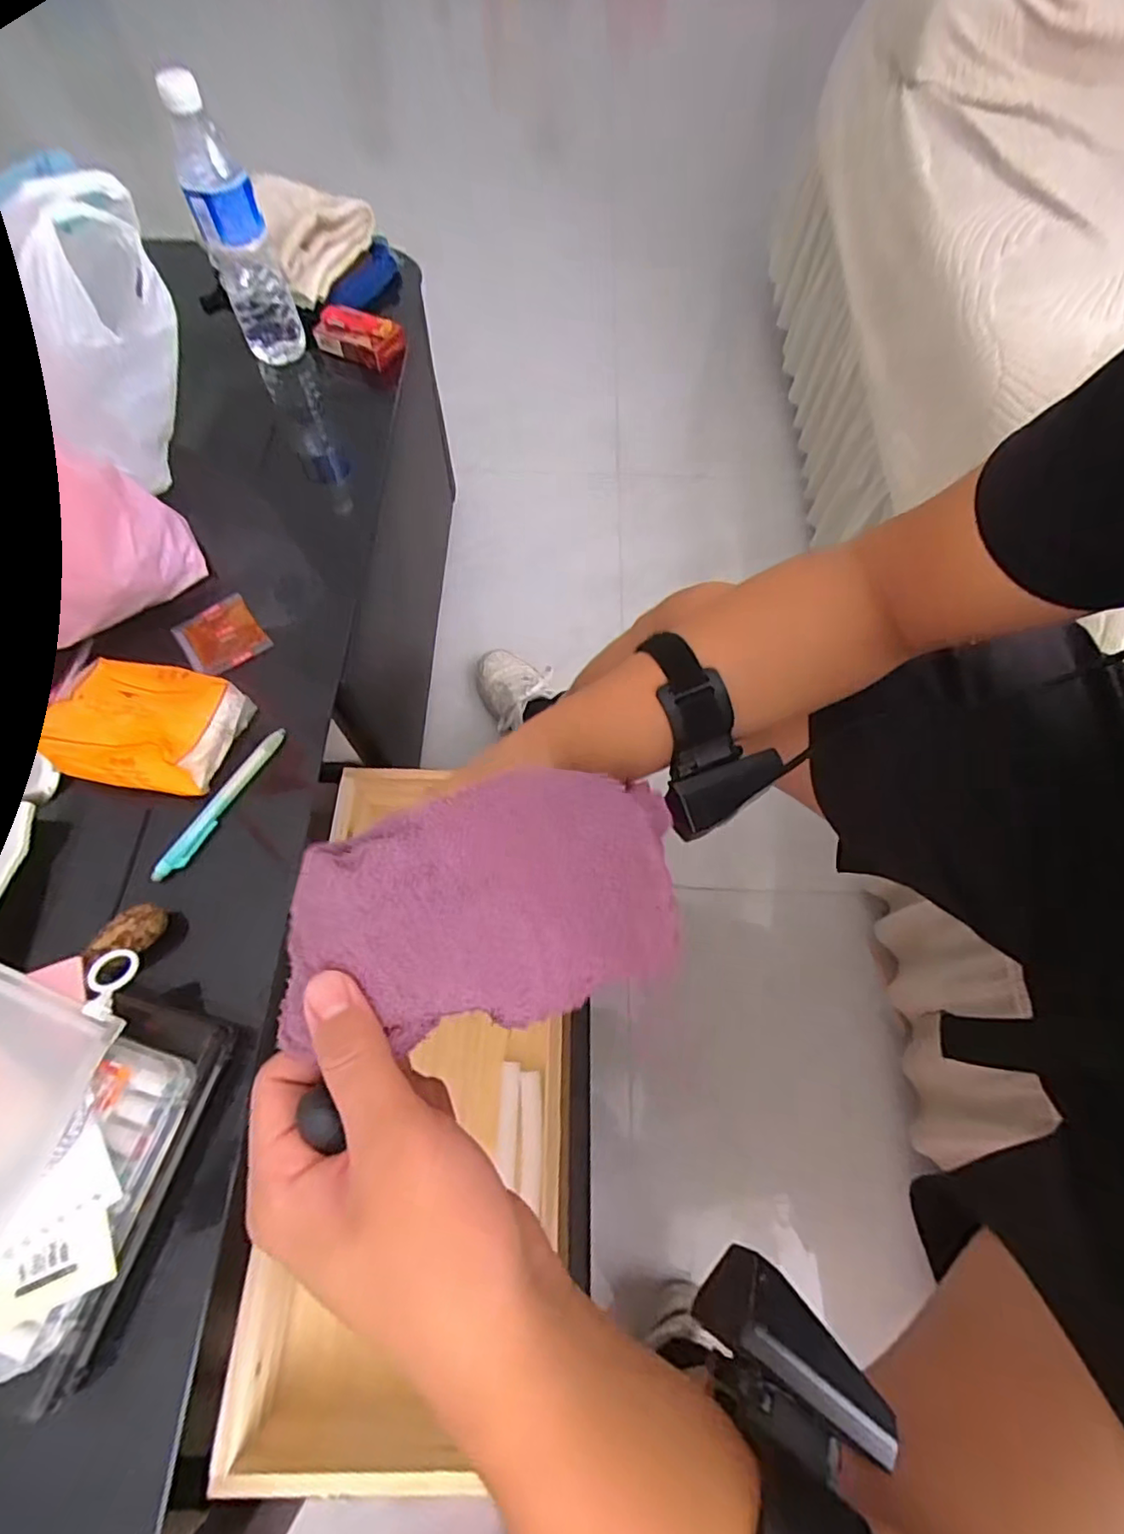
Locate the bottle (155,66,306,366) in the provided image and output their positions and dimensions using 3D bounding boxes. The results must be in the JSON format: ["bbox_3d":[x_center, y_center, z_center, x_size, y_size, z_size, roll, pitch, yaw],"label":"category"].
[{"bbox_3d":[-0.322,-0.525,0.606,0.065,0.216,0.056,-20,67,-10],"label":"bottle"}]

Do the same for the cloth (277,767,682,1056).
[{"bbox_3d":[-0.027,0.050,0.227,0.152,0.041,0.084,-17,66,-9],"label":"cloth"}]

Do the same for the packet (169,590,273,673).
[{"bbox_3d":[-0.305,-0.117,0.544,0.065,0.010,0.074,-35,70,-16],"label":"packet"}]

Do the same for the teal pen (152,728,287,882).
[{"bbox_3d":[-0.264,0.027,0.476,0.014,0.009,0.140,27,67,11],"label":"teal pen"}]

